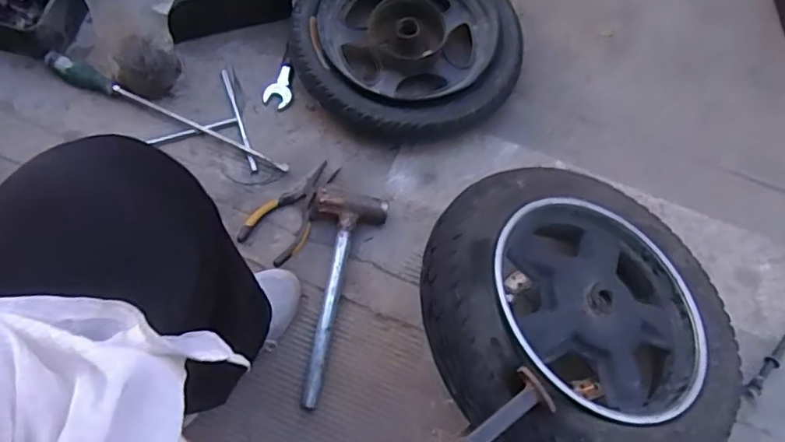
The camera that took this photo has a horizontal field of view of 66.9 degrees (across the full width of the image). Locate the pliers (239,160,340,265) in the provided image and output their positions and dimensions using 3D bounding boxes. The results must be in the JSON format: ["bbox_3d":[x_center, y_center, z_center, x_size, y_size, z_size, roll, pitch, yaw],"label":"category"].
[{"bbox_3d":[-0.139,-0.019,0.833,0.082,0.010,0.162,29,70,9],"label":"pliers"}]

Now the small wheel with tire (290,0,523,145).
[{"bbox_3d":[0.020,-0.273,0.905,0.322,0.078,0.315,1,68,-2],"label":"small wheel with tire"}]

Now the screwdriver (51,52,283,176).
[{"bbox_3d":[-0.336,-0.163,0.875,0.400,0.025,0.034,23,69,7],"label":"screwdriver"}]

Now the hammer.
[{"bbox_3d":[-0.064,0.092,0.786,0.095,0.031,0.298,4,68,-1],"label":"hammer"}]

